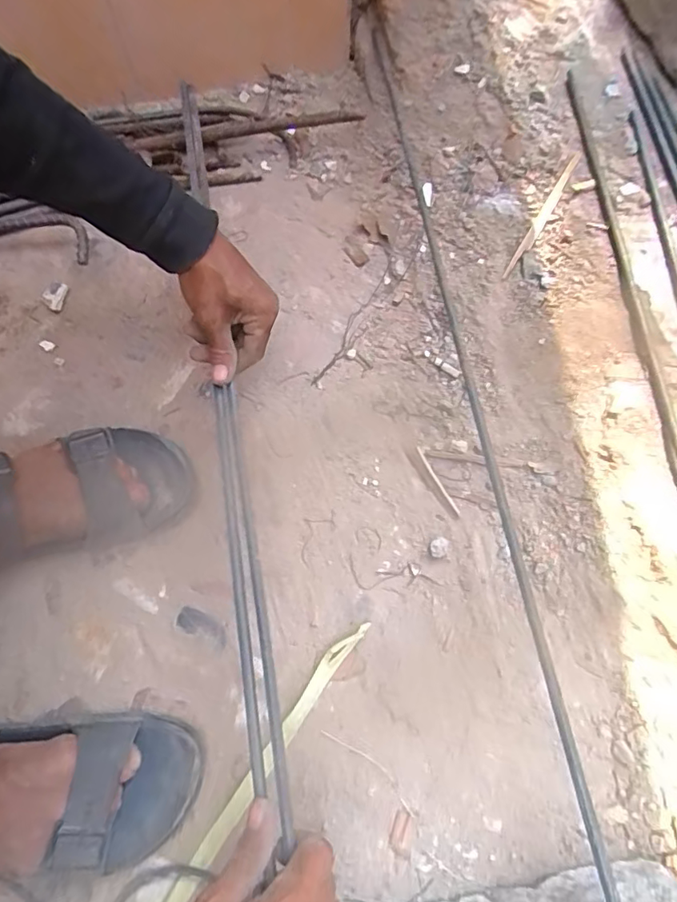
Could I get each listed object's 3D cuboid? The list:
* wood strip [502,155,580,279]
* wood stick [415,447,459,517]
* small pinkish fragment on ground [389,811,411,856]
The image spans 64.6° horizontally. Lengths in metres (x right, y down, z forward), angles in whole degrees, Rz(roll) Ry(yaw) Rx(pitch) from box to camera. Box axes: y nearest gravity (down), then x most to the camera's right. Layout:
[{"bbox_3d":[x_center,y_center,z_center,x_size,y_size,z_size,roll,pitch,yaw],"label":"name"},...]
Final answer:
[{"bbox_3d":[0.220,-0.254,0.576,0.013,0.006,0.158,31,86,9],"label":"wood strip"},{"bbox_3d":[0.097,0.029,0.526,0.005,0.004,0.076,-26,73,-11],"label":"wood stick"},{"bbox_3d":[0.049,0.306,0.428,0.012,0.004,0.031,14,70,3],"label":"small pinkish fragment on ground"}]

